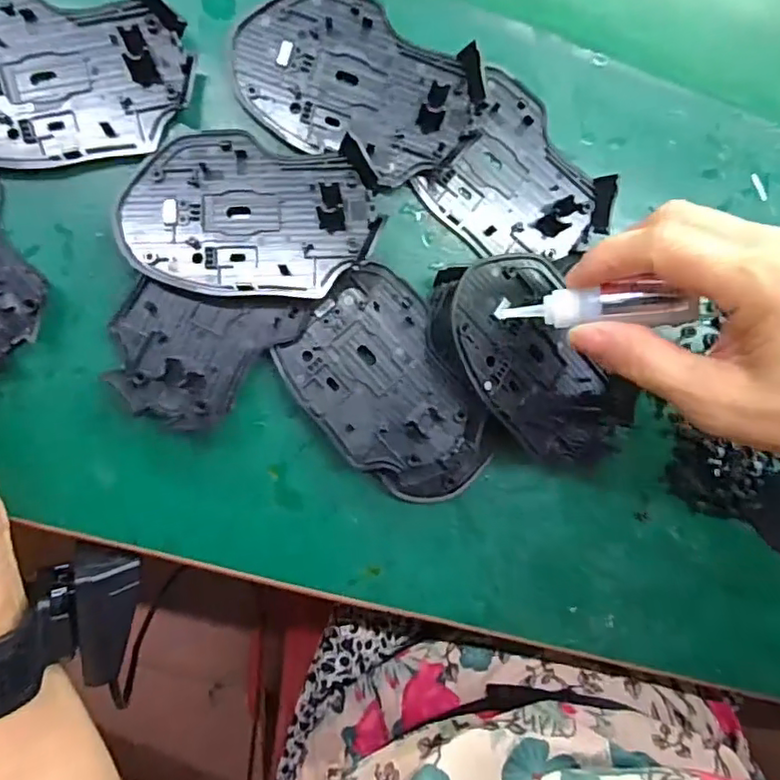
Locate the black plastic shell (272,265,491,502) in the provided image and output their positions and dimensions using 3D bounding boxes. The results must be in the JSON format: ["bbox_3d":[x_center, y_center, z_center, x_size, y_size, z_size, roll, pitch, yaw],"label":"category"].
[{"bbox_3d":[0.004,0.003,0.285,0.070,0.012,0.111,-40,95,-3],"label":"black plastic shell"}]

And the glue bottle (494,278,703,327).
[{"bbox_3d":[0.085,-0.035,0.254,0.079,0.013,0.016,2,91,28],"label":"glue bottle"}]

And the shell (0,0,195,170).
[{"bbox_3d":[-0.143,-0.135,0.259,0.109,0.010,0.072,-8,93,-5],"label":"shell"}]

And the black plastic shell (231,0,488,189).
[{"bbox_3d":[-0.014,-0.140,0.277,0.110,0.016,0.070,26,90,-6],"label":"black plastic shell"}]

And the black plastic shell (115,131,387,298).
[{"bbox_3d":[-0.062,-0.078,0.270,0.109,0.017,0.071,3,92,-6],"label":"black plastic shell"}]

